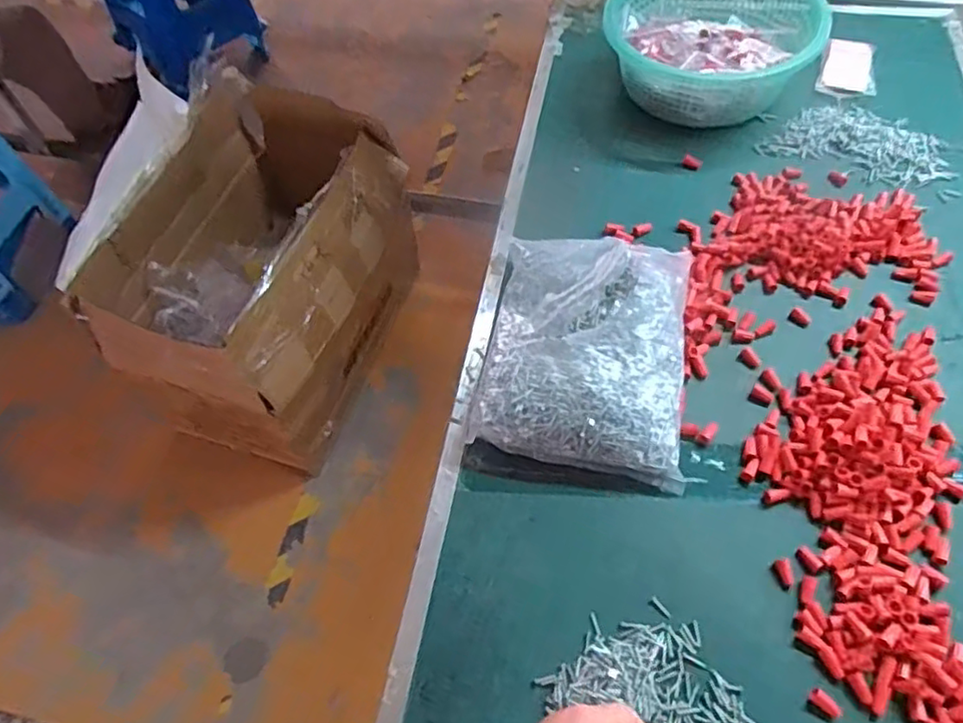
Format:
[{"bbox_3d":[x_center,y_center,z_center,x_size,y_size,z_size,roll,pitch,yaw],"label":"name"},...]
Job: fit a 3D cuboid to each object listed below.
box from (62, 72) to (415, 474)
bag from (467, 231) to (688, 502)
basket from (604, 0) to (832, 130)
[{"bbox_3d":[-0.448,-0.203,1.431,0.451,0.433,0.700,16,61,14],"label":"box"},{"bbox_3d":[0.105,-0.021,0.662,0.201,0.074,0.254,8,59,9],"label":"bag"},{"bbox_3d":[0.309,-0.434,0.887,0.259,0.093,0.250,-2,58,3],"label":"basket"}]

